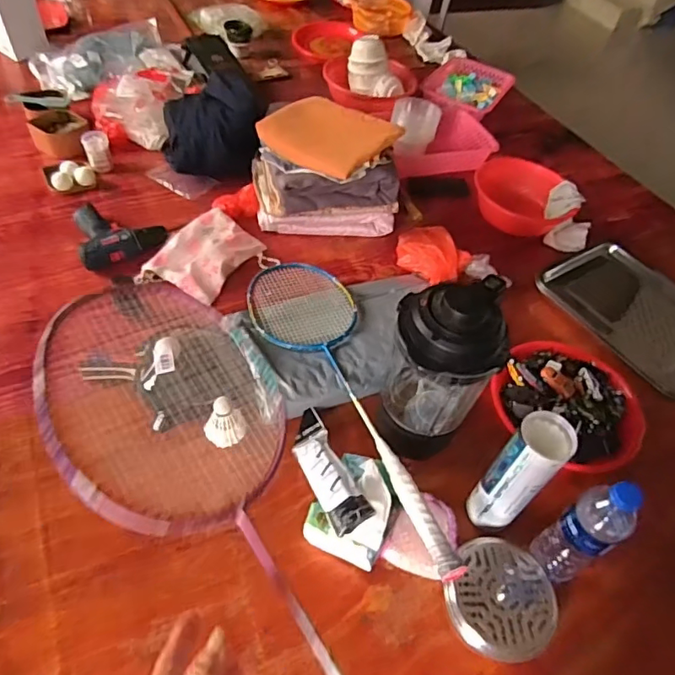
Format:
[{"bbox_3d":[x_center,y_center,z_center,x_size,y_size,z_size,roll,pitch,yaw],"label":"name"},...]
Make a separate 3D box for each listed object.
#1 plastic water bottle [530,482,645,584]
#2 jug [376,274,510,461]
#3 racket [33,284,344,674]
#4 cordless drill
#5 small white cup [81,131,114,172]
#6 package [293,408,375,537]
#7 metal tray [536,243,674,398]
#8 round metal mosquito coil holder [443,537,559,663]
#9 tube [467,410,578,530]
[{"bbox_3d":[0.306,0.242,0.656,0.057,0.216,0.070,-20,56,-21],"label":"plastic water bottle"},{"bbox_3d":[0.150,0.024,0.754,0.144,0.237,0.164,4,51,-3],"label":"jug"},{"bbox_3d":[-0.025,0.227,0.405,0.198,0.047,0.677,-27,73,-26],"label":"racket"},{"bbox_3d":[-0.445,-0.215,1.055,0.164,0.047,0.166,-25,58,-24],"label":"cordless drill"},{"bbox_3d":[-0.545,-0.419,1.200,0.053,0.081,0.054,-15,54,-18],"label":"small white cup"},{"bbox_3d":[-0.016,0.186,0.748,0.056,0.046,0.235,-11,26,-15],"label":"package"},{"bbox_3d":[0.604,-0.053,1.041,0.255,0.042,0.344,-27,58,-25],"label":"metal tray"},{"bbox_3d":[0.212,0.340,0.691,0.138,0.036,0.143,3,51,-4],"label":"round metal mosquito coil holder"},{"bbox_3d":[0.237,0.183,0.696,0.063,0.212,0.067,3,51,-4],"label":"tube"}]

